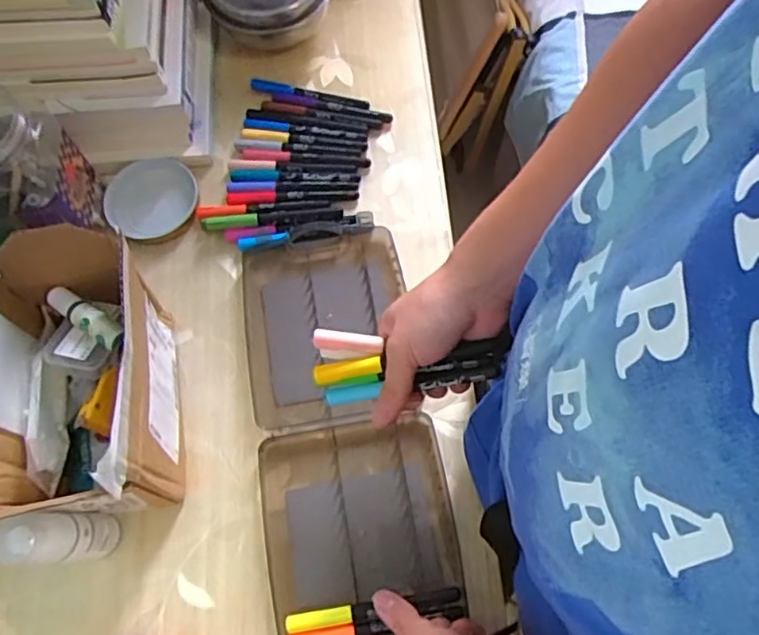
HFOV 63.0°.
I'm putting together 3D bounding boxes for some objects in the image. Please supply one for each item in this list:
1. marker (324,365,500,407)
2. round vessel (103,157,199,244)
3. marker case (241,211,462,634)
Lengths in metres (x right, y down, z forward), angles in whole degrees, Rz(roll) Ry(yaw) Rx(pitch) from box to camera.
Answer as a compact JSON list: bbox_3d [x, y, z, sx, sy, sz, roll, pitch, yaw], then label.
[{"bbox_3d":[0.020,0.048,0.445,0.133,0.009,0.013,-12,66,20],"label":"marker"},{"bbox_3d":[-0.223,-0.114,0.621,0.084,0.035,0.090,-1,68,2],"label":"round vessel"},{"bbox_3d":[-0.034,0.088,0.539,0.151,0.018,0.379,-9,68,-2],"label":"marker case"}]

